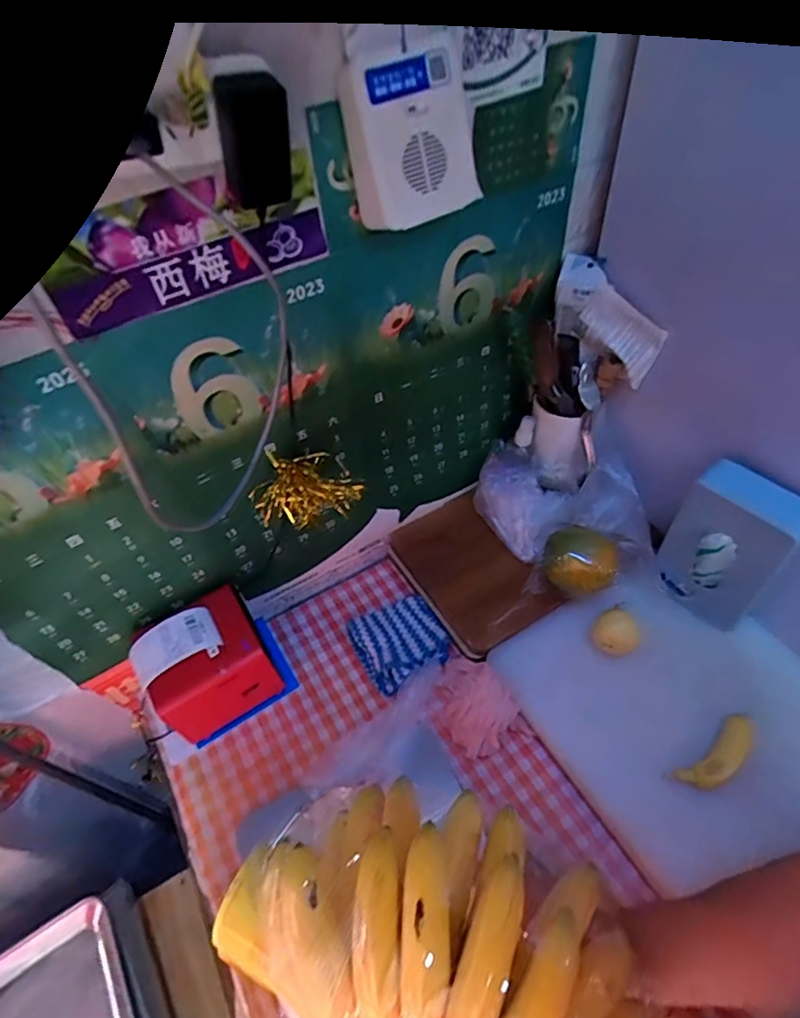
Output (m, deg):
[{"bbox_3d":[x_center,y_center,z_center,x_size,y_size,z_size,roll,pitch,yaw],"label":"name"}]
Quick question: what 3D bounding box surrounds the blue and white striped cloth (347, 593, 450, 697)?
[{"bbox_3d":[-0.001,0.164,0.697,0.107,0.023,0.107,-27,54,-15],"label":"blue and white striped cloth"}]

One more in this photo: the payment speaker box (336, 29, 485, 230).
[{"bbox_3d":[0.014,-0.307,0.441,0.110,0.112,0.056,-33,56,-19],"label":"payment speaker box"}]

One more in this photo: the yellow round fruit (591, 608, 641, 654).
[{"bbox_3d":[0.253,0.152,0.645,0.051,0.042,0.050,-3,51,3],"label":"yellow round fruit"}]

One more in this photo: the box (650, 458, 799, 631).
[{"bbox_3d":[0.370,0.051,0.620,0.120,0.193,0.066,34,62,28],"label":"box"}]

